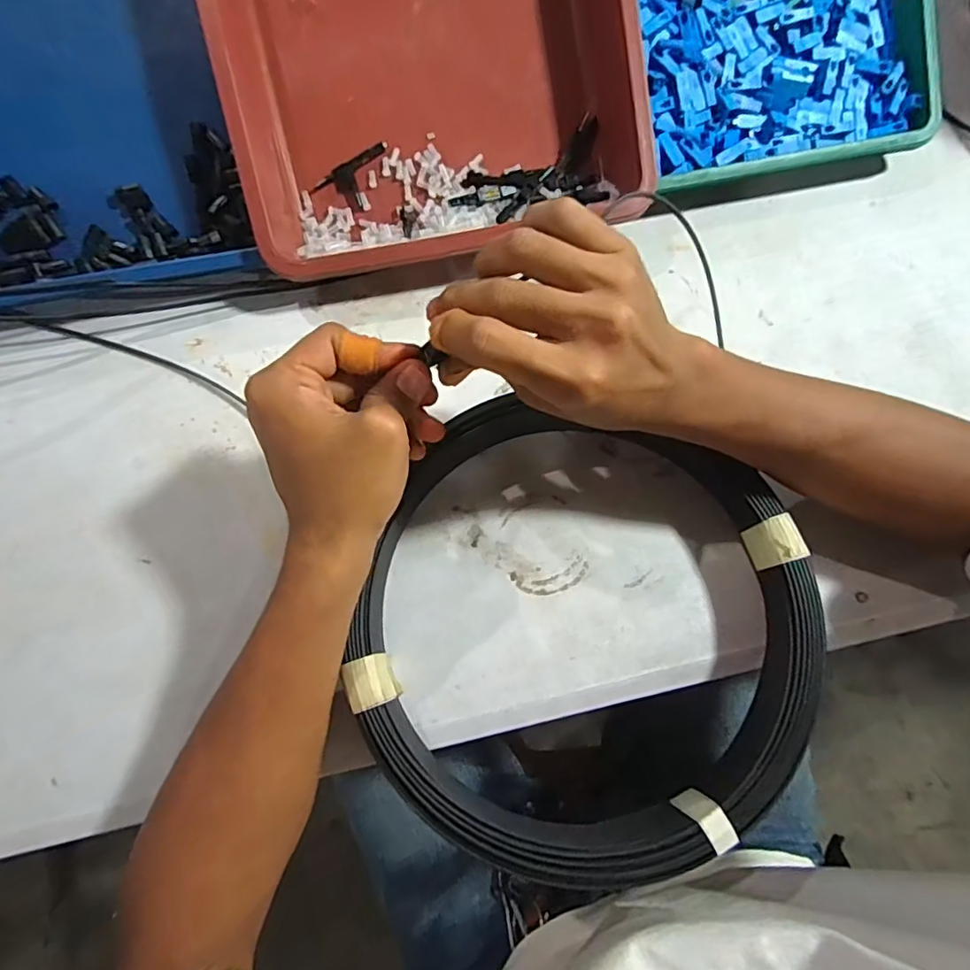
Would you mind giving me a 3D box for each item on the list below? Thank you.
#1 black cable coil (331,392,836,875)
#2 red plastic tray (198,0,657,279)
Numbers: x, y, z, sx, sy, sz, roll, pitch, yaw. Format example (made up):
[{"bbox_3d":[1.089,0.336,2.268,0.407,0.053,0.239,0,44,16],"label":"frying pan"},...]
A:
[{"bbox_3d":[0.058,0.075,0.311,0.252,0.050,0.244,0,76,-1],"label":"black cable coil"},{"bbox_3d":[-0.047,-0.334,0.359,0.267,0.061,0.347,-12,98,-4],"label":"red plastic tray"}]

